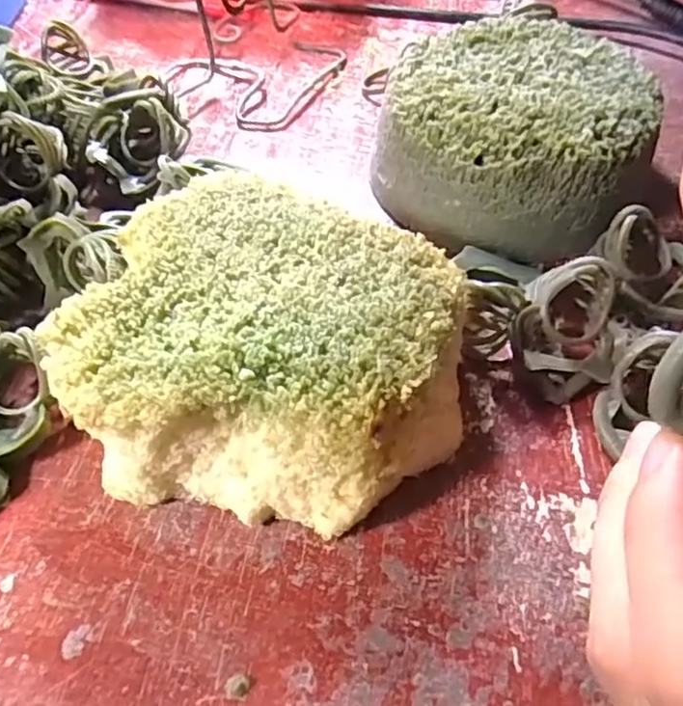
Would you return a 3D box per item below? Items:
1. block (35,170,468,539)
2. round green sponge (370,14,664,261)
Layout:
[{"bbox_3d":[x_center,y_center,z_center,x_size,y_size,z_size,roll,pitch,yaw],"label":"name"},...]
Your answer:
[{"bbox_3d":[-0.020,-0.001,0.184,0.108,0.043,0.098,4,56,3],"label":"block"},{"bbox_3d":[0.067,-0.089,0.243,0.096,0.044,0.096,0,55,0],"label":"round green sponge"}]

